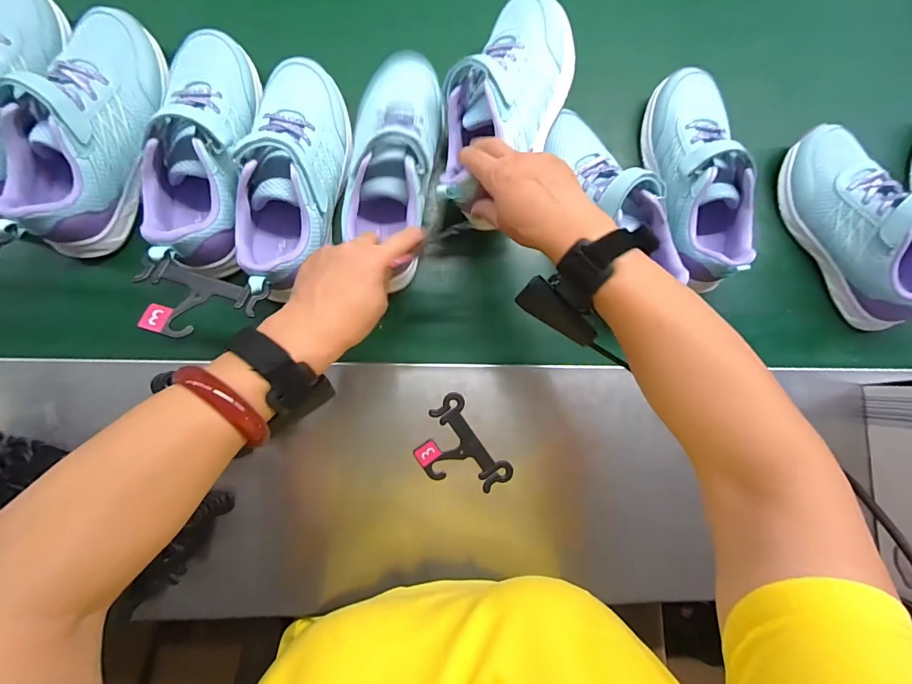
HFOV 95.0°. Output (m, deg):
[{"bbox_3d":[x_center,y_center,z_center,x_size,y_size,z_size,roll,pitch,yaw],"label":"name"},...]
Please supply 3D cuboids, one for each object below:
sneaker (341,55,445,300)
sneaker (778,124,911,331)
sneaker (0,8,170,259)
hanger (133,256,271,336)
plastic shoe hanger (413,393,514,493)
[{"bbox_3d":[-0.061,-0.180,0.409,0.081,0.080,0.212,8,83,-7],"label":"sneaker"},{"bbox_3d":[0.449,-0.125,0.458,0.080,0.086,0.239,-29,91,-8],"label":"sneaker"},{"bbox_3d":[-0.352,-0.203,0.390,0.083,0.079,0.228,16,85,-6],"label":"sneaker"},{"bbox_3d":[-0.221,-0.034,0.354,0.097,0.011,0.068,17,64,-8],"label":"hanger"},{"bbox_3d":[0.001,0.111,0.421,0.069,0.008,0.100,-36,92,-8],"label":"plastic shoe hanger"}]

